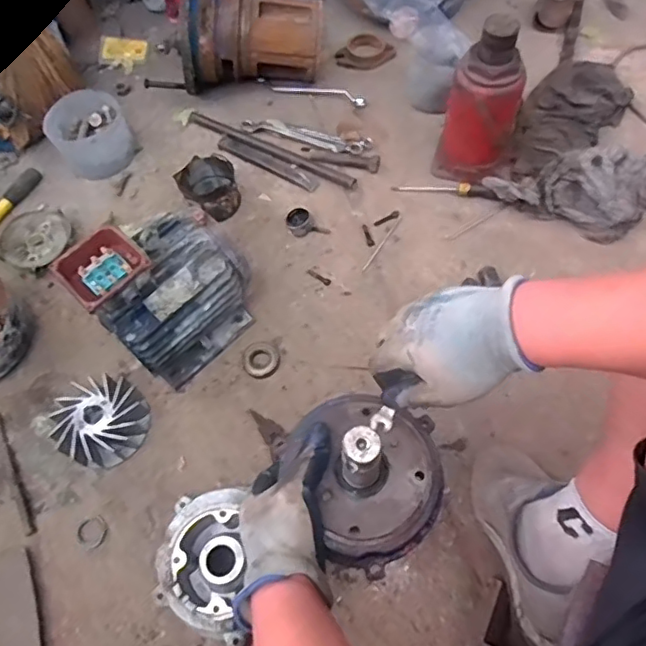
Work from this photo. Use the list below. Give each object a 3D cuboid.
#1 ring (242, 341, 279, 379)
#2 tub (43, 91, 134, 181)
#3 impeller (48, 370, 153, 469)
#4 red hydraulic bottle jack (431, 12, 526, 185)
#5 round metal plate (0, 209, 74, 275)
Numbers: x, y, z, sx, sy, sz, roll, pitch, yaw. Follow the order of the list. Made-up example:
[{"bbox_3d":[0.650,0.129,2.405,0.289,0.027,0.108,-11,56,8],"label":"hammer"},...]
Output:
[{"bbox_3d":[-0.100,0.057,0.925,0.055,0.013,0.060,-2,62,3],"label":"ring"},{"bbox_3d":[-0.459,-0.371,1.140,0.144,0.091,0.149,-2,62,3],"label":"tub"},{"bbox_3d":[-0.338,0.147,0.876,0.130,0.045,0.134,-2,62,3],"label":"impeller"},{"bbox_3d":[0.273,-0.359,0.963,0.131,0.263,0.106,15,64,12],"label":"red hydraulic bottle jack"},{"bbox_3d":[-0.534,-0.157,1.065,0.118,0.031,0.131,32,69,19],"label":"round metal plate"}]

